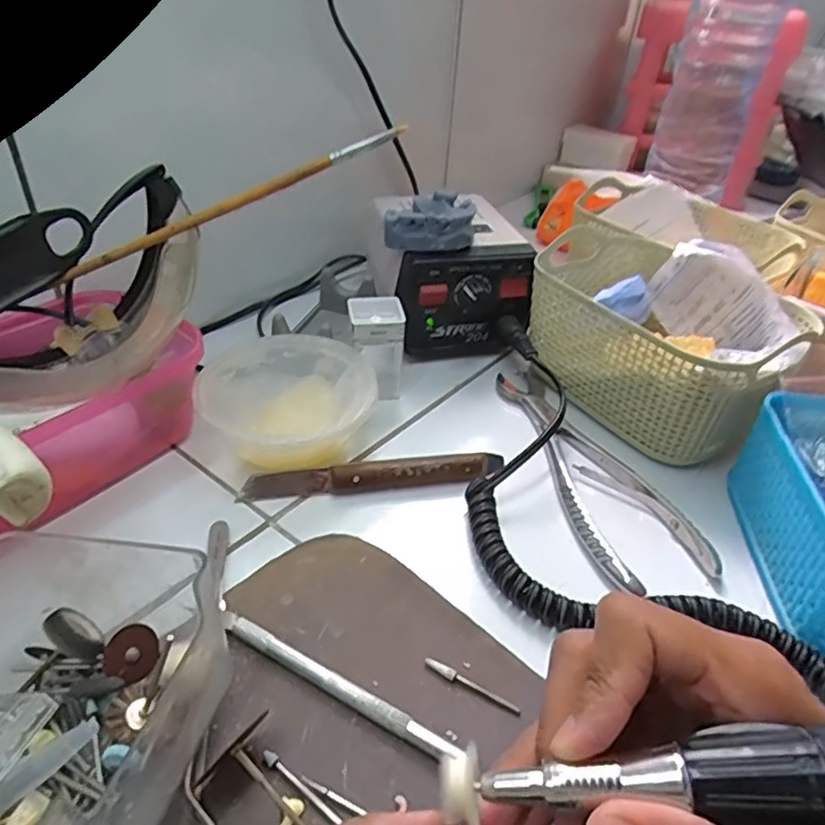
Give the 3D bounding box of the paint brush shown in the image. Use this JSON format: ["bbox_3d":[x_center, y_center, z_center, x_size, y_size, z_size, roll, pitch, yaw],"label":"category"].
[{"bbox_3d":[-0.096,-0.110,0.329,0.196,0.009,0.009,-22,40,4],"label":"paint brush"}]

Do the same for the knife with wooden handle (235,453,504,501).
[{"bbox_3d":[-0.021,0.036,0.356,0.148,0.011,0.017,-3,39,-9],"label":"knife with wooden handle"}]

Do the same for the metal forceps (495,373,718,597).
[{"bbox_3d":[0.100,0.029,0.380,0.059,0.010,0.187,-10,40,-17],"label":"metal forceps"}]

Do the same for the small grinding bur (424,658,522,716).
[{"bbox_3d":[0.025,0.115,0.264,0.044,0.004,0.005,20,41,20],"label":"small grinding bur"}]

